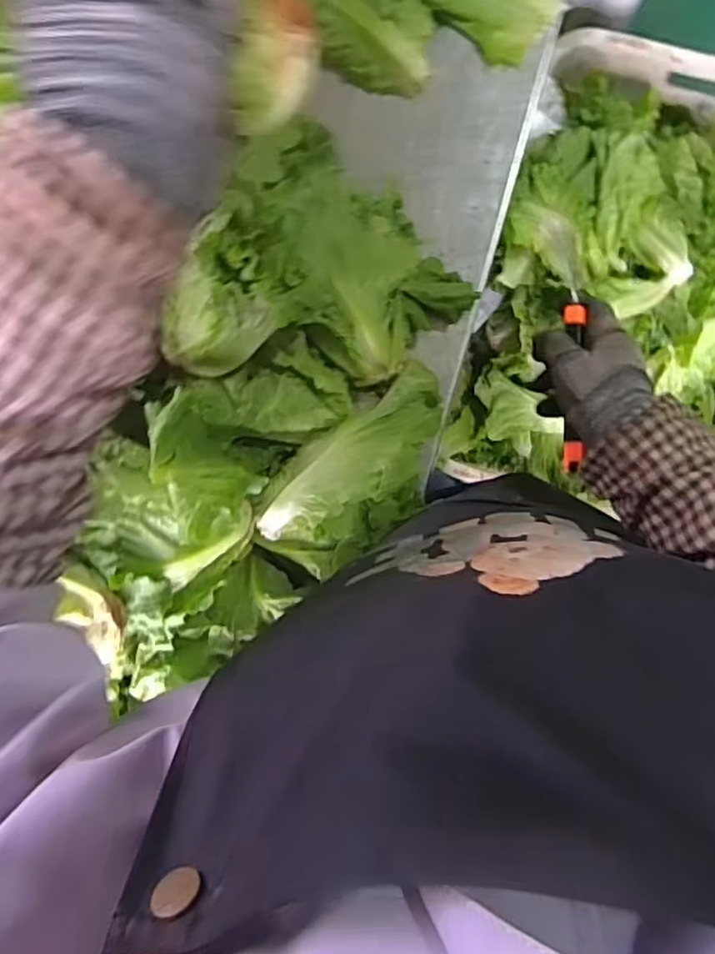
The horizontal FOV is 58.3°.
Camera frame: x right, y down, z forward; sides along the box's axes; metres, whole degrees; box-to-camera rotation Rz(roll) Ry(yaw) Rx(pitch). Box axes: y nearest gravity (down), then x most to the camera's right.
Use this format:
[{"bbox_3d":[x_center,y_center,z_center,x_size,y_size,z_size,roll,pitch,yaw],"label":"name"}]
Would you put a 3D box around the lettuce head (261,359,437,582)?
[{"bbox_3d":[0.006,0.001,0.502,0.179,0.086,0.090,-39,87,9],"label":"lettuce head"}]

